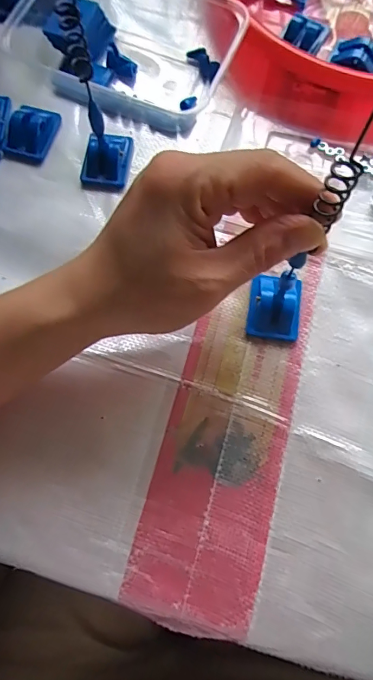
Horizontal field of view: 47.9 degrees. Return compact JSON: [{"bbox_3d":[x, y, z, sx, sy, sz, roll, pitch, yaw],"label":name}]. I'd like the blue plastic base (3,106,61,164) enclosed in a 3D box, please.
[{"bbox_3d":[-0.122,-0.165,0.326,0.033,0.015,0.044,16,74,5],"label":"blue plastic base"}]

